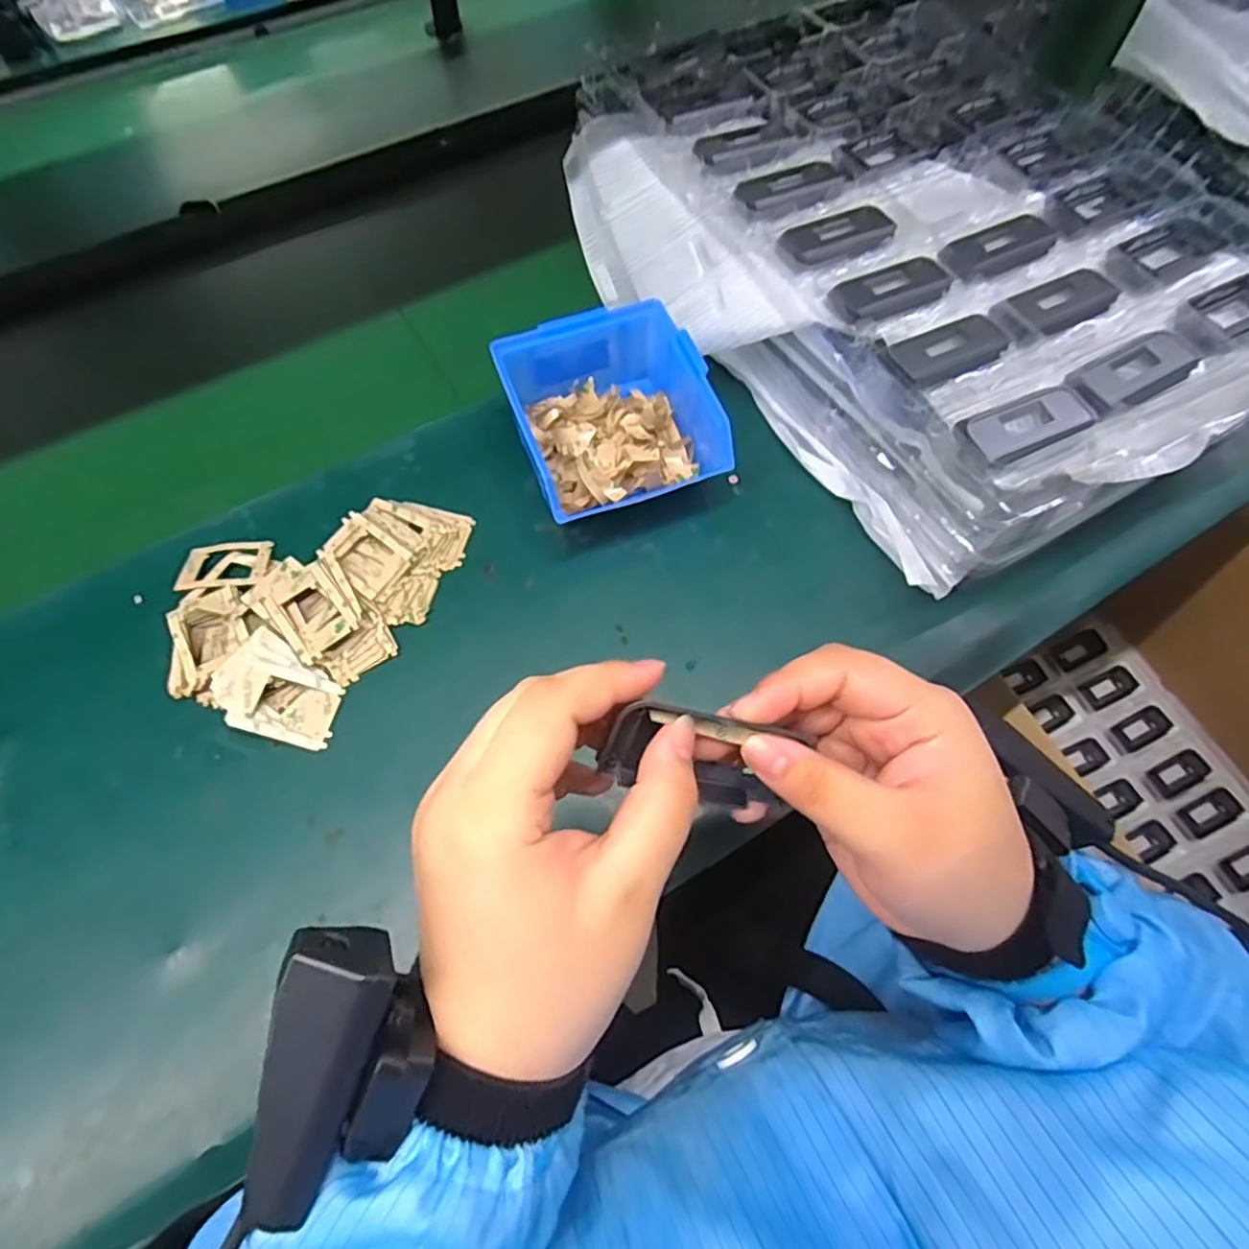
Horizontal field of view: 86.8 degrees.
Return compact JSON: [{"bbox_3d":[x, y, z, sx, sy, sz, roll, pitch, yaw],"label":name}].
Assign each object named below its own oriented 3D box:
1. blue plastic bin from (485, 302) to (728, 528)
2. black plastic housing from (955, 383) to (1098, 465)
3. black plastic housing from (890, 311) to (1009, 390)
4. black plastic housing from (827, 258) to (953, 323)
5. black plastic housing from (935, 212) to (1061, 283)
[{"bbox_3d":[-0.012,-0.140,0.443,0.120,0.065,0.132,-18,68,-10],"label":"blue plastic bin"},{"bbox_3d":[0.227,-0.114,0.373,0.076,0.013,0.035,-24,66,-11],"label":"black plastic housing"},{"bbox_3d":[0.196,-0.167,0.400,0.074,0.008,0.035,-25,66,-12],"label":"black plastic housing"},{"bbox_3d":[0.169,-0.212,0.421,0.082,0.008,0.037,-30,67,-14],"label":"black plastic housing"},{"bbox_3d":[0.250,-0.249,0.438,0.079,0.013,0.035,-24,66,-11],"label":"black plastic housing"}]

